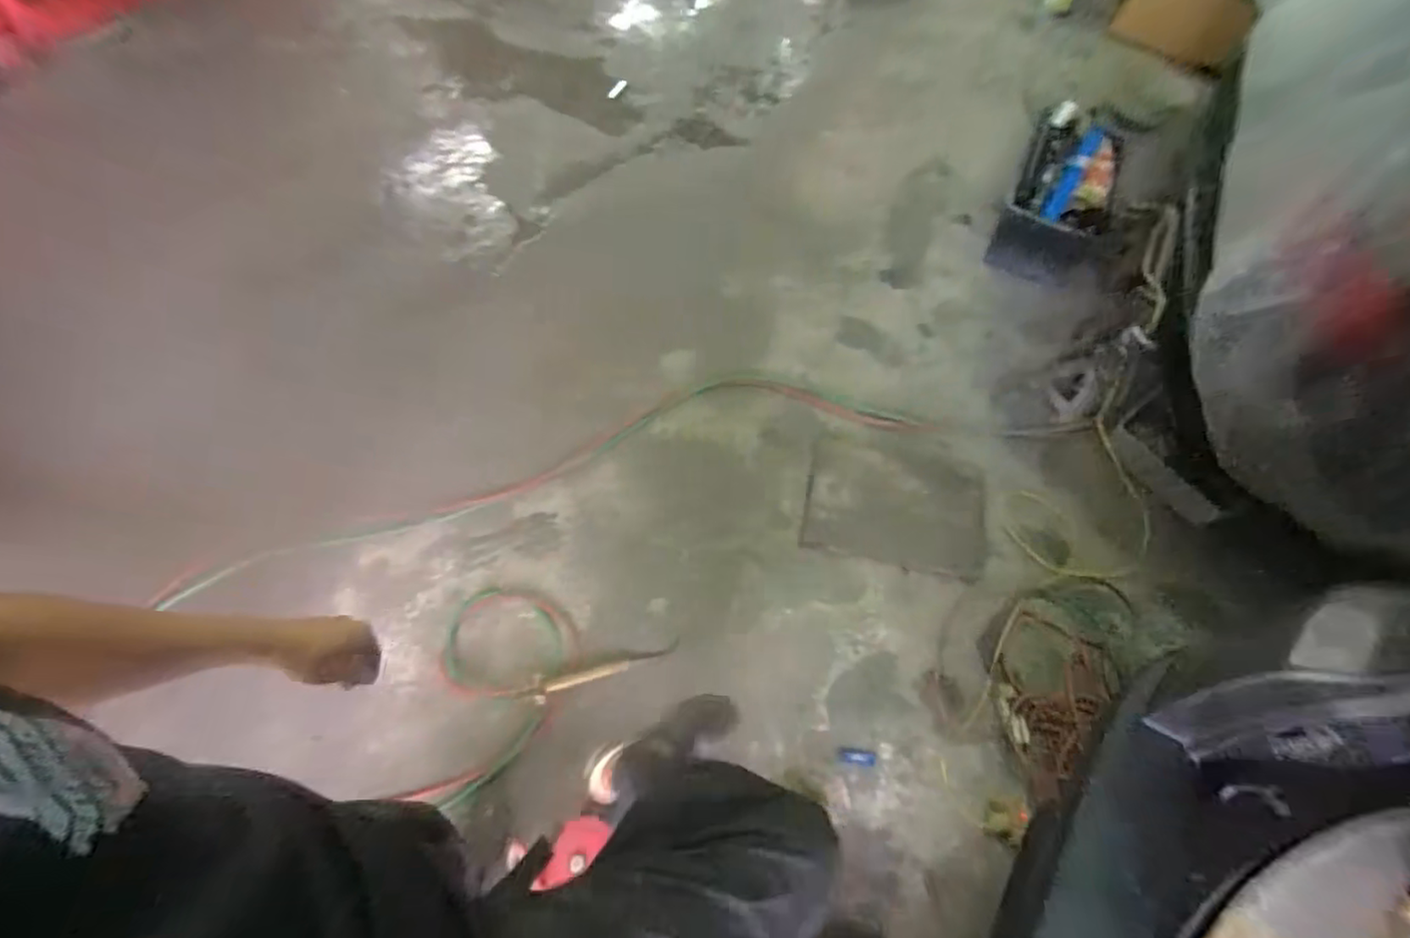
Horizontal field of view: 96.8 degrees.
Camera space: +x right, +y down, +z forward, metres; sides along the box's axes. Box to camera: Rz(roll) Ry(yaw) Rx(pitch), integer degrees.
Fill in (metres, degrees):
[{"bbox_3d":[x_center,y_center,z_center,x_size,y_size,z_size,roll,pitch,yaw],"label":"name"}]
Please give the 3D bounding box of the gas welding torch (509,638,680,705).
[{"bbox_3d":[-0.230,0.437,1.358,0.370,0.037,0.055,-11,60,-21],"label":"gas welding torch"}]

